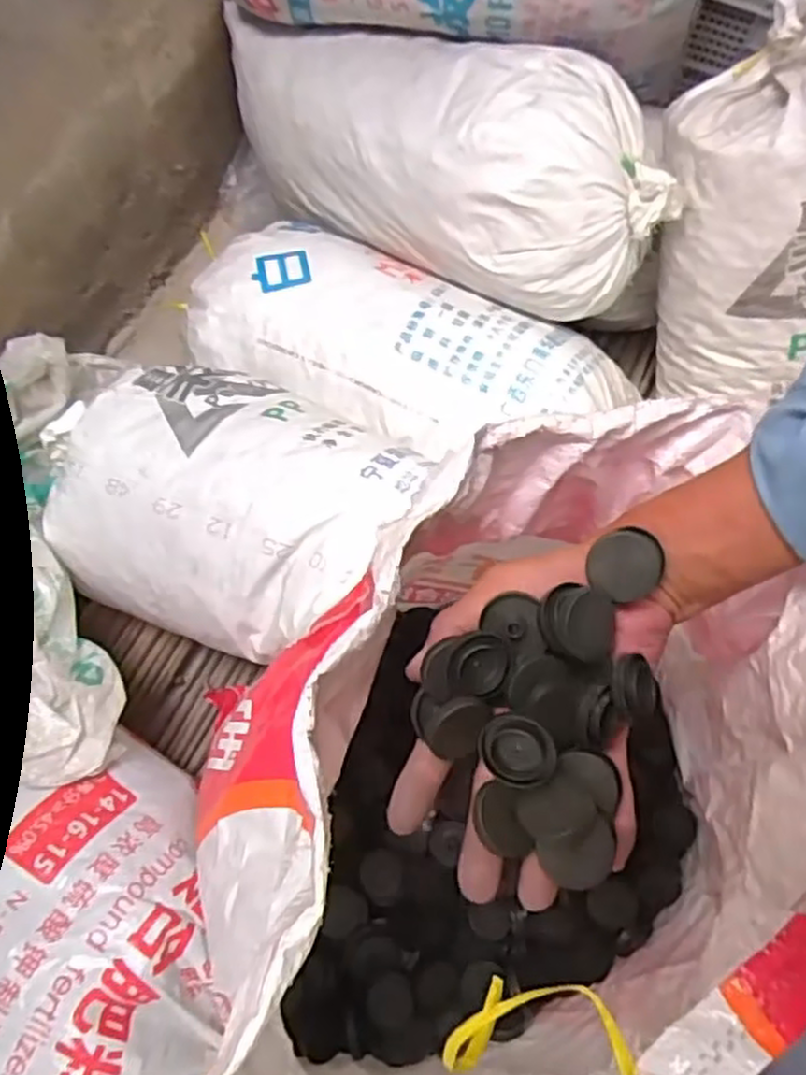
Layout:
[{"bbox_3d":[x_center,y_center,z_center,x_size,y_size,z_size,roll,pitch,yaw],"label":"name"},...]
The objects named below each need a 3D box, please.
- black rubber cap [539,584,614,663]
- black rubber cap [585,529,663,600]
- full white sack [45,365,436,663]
[{"bbox_3d":[0.080,0.040,0.345,0.033,0.016,0.030,1,67,-2],"label":"black rubber cap"},{"bbox_3d":[0.103,0.013,0.351,0.031,0.009,0.031,0,95,-4],"label":"black rubber cap"},{"bbox_3d":[-0.224,-0.057,0.975,0.466,0.195,0.348,28,68,9],"label":"full white sack"}]

